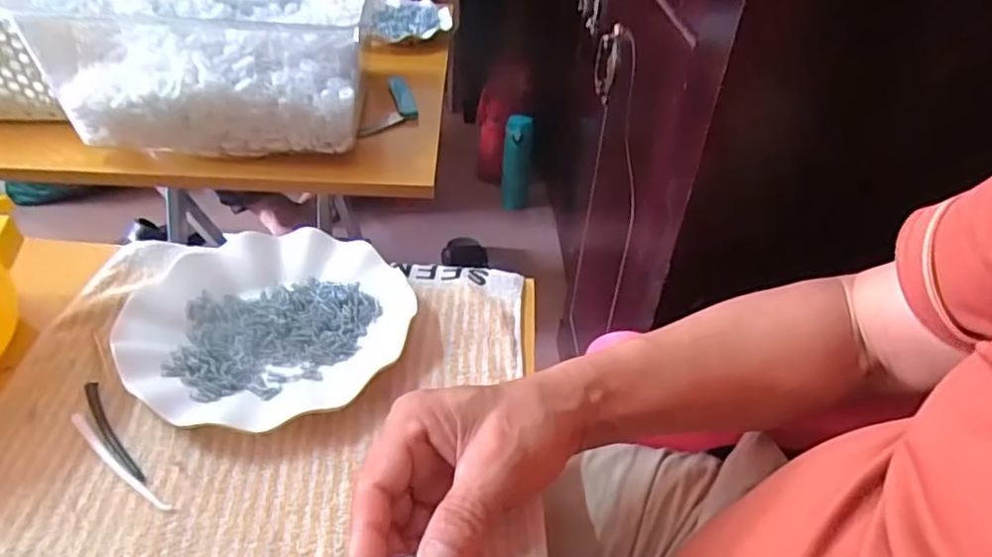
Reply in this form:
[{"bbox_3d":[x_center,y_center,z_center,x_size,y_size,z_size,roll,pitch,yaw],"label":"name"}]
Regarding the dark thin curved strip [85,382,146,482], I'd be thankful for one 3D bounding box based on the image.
[{"bbox_3d":[-0.228,0.088,0.362,0.010,0.004,0.085,-30,50,-32],"label":"dark thin curved strip"}]

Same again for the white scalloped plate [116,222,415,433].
[{"bbox_3d":[-0.157,0.023,0.429,0.178,0.026,0.166,2,41,-1],"label":"white scalloped plate"}]

